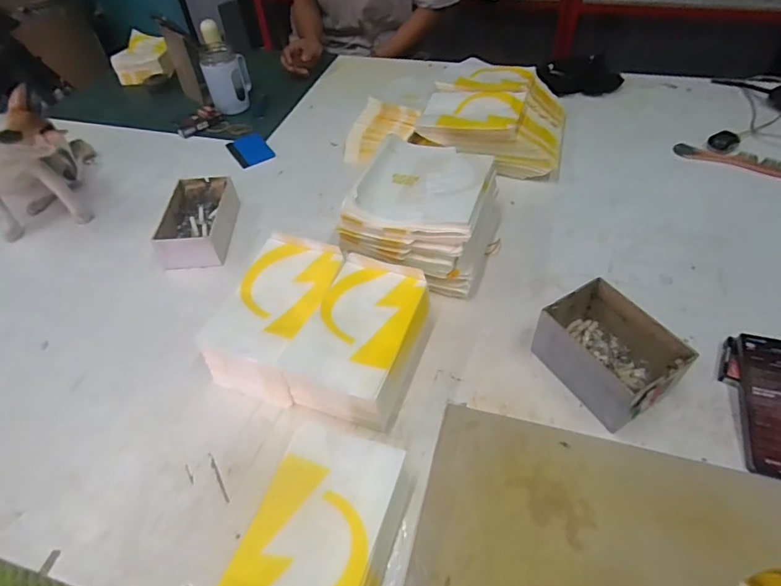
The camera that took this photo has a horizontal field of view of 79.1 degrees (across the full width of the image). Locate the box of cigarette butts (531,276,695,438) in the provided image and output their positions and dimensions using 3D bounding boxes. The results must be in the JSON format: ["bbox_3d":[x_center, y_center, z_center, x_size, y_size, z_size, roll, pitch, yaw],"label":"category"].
[{"bbox_3d":[0.251,0.069,0.553,0.094,0.081,0.139,-25,52,-18],"label":"box of cigarette butts"}]

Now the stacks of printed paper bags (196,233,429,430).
[{"bbox_3d":[-0.087,0.043,0.596,0.239,0.089,0.193,14,51,16],"label":"stacks of printed paper bags"}]

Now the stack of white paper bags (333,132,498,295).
[{"bbox_3d":[0.052,-0.120,0.706,0.188,0.119,0.204,14,51,16],"label":"stack of white paper bags"}]

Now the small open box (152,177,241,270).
[{"bbox_3d":[-0.310,-0.115,0.770,0.098,0.056,0.180,-4,48,0],"label":"small open box"}]

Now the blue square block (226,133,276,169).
[{"bbox_3d":[-0.284,-0.292,0.959,0.072,0.005,0.108,-27,52,-19],"label":"blue square block"}]

